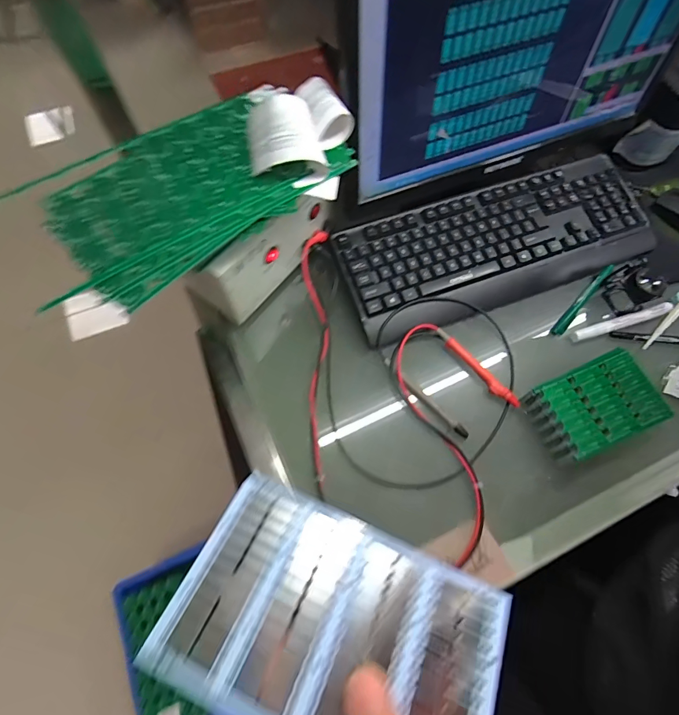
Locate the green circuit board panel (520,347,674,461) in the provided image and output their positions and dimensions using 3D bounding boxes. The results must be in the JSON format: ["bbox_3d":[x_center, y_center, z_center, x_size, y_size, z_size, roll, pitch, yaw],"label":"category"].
[{"bbox_3d":[0.290,0.054,0.458,0.128,0.036,0.089,-23,70,-10],"label":"green circuit board panel"}]

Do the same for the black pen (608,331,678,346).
[{"bbox_3d":[0.414,-0.022,0.509,0.137,0.008,0.015,4,68,0],"label":"black pen"}]

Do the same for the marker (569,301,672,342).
[{"bbox_3d":[0.361,-0.046,0.512,0.135,0.014,0.014,-16,69,-8],"label":"marker"}]

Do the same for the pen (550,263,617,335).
[{"bbox_3d":[0.319,-0.078,0.523,0.014,0.018,0.131,40,72,14],"label":"pen"}]

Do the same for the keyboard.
[{"bbox_3d":[0.210,-0.151,0.535,0.415,0.045,0.153,-19,69,-9],"label":"keyboard"}]

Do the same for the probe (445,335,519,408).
[{"bbox_3d":[0.171,0.018,0.483,0.014,0.012,0.110,-40,74,-16],"label":"probe"}]

